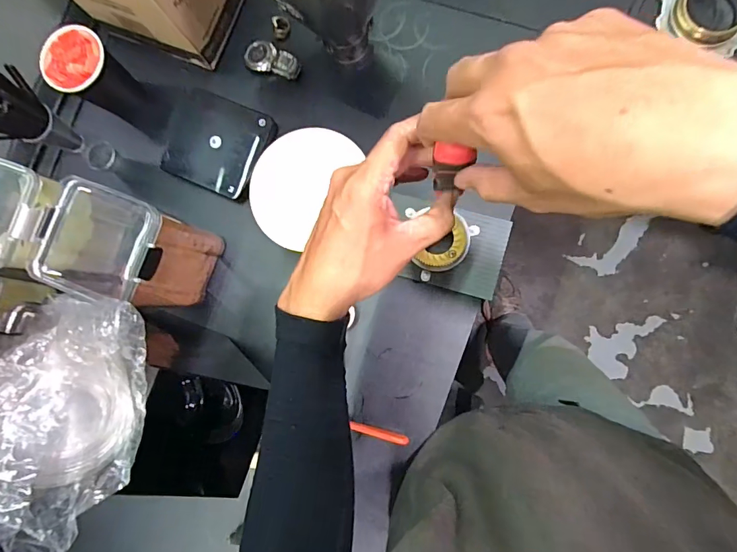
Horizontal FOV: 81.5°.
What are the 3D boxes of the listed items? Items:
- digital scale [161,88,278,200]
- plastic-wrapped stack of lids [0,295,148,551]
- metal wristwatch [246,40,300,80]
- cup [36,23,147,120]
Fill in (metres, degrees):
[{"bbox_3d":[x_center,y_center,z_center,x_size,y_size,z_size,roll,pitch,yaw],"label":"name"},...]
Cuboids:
[{"bbox_3d":[-0.205,-0.176,0.566,0.139,0.019,0.117,24,87,8],"label":"digital scale"},{"bbox_3d":[-0.209,0.103,0.301,0.071,0.080,0.166,11,86,7],"label":"plastic-wrapped stack of lids"},{"bbox_3d":[-0.127,-0.286,0.560,0.076,0.020,0.034,22,87,8],"label":"metal wristwatch"},{"bbox_3d":[-0.346,-0.253,0.550,0.078,0.097,0.073,-1,84,6],"label":"cup"}]

